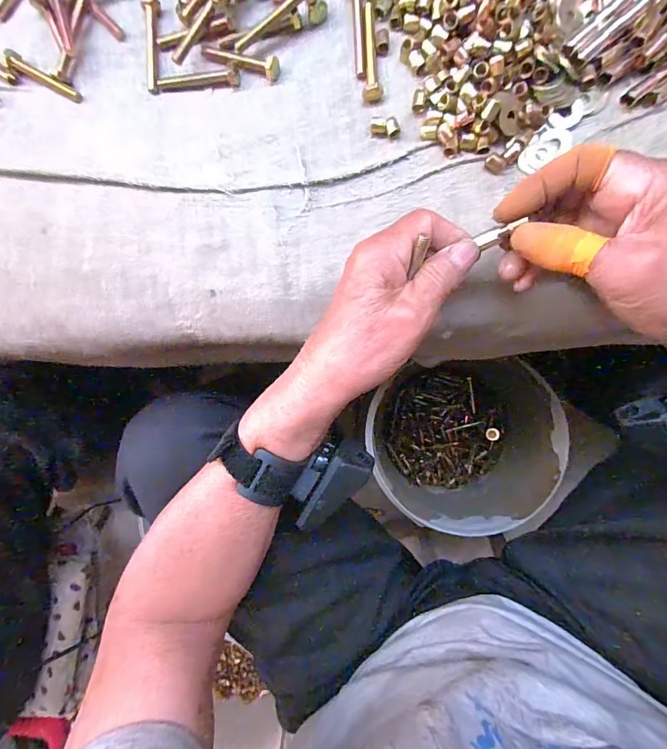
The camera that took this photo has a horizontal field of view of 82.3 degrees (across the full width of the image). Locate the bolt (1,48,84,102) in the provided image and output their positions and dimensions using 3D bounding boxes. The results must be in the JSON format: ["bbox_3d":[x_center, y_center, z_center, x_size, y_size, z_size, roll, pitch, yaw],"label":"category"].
[{"bbox_3d":[-0.238,-0.241,0.310,0.065,0.013,0.013,31,94,7],"label":"bolt"}]

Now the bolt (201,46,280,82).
[{"bbox_3d":[-0.073,-0.237,0.288,0.065,0.013,0.013,19,92,7],"label":"bolt"}]

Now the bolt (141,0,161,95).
[{"bbox_3d":[-0.142,-0.259,0.299,0.013,0.015,0.065,0,90,8],"label":"bolt"}]

